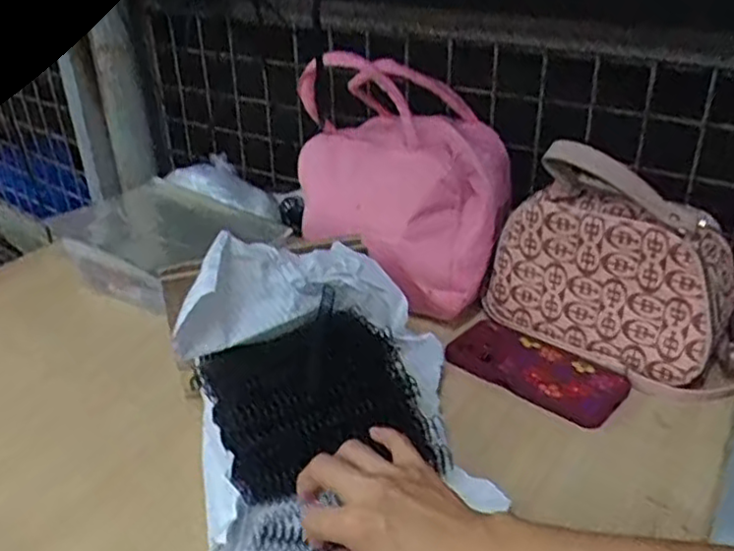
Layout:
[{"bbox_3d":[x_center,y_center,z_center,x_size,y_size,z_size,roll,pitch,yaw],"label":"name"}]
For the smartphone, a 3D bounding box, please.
[{"bbox_3d":[0.162,0.088,0.668,0.160,0.012,0.088,25,40,36],"label":"smartphone"}]

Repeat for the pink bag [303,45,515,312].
[{"bbox_3d":[0.027,-0.099,0.719,0.227,0.214,0.116,12,32,21],"label":"pink bag"}]

